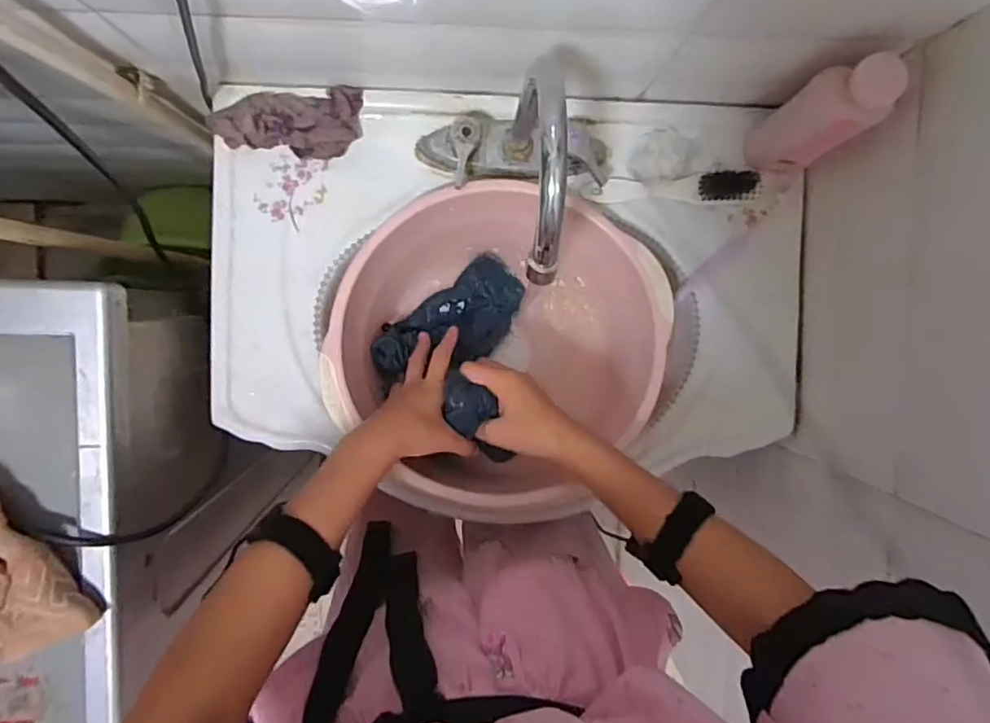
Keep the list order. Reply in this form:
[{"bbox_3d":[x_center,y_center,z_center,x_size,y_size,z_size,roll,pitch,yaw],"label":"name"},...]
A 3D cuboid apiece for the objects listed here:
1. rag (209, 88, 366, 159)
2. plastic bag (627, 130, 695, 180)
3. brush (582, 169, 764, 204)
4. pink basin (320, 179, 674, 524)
[{"bbox_3d":[-0.202,-0.228,0.598,0.145,0.028,0.063,-9,96,-1],"label":"rag"},{"bbox_3d":[0.171,-0.209,0.618,0.066,0.026,0.049,2,96,-2],"label":"plastic bag"},{"bbox_3d":[0.184,-0.178,0.625,0.182,0.021,0.030,-3,96,-2],"label":"brush"},{"bbox_3d":[-0.002,-0.034,0.639,0.326,0.147,0.286,-18,96,0],"label":"pink basin"}]

